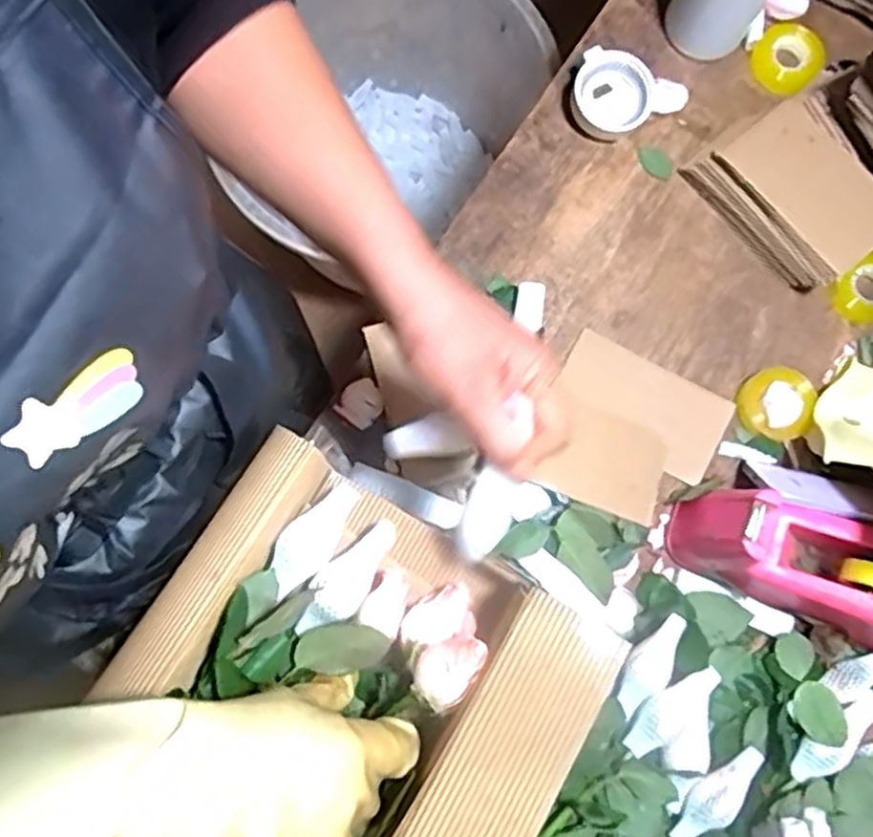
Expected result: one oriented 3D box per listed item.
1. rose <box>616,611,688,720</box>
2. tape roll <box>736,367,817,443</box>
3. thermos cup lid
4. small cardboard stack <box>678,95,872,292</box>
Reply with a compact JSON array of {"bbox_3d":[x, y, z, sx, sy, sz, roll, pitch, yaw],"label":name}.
[{"bbox_3d":[0.151,0.175,0.537,0.033,0.026,0.076,26,79,4],"label":"rose"},{"bbox_3d":[0.270,-0.011,0.595,0.056,0.018,0.056,0,79,-1],"label":"tape roll"},{"bbox_3d":[0.163,-0.269,0.637,0.098,0.036,0.063,12,79,1],"label":"thermos cup lid"},{"bbox_3d":[0.293,-0.186,0.615,0.108,0.056,0.152,-39,82,-8],"label":"small cardboard stack"}]

